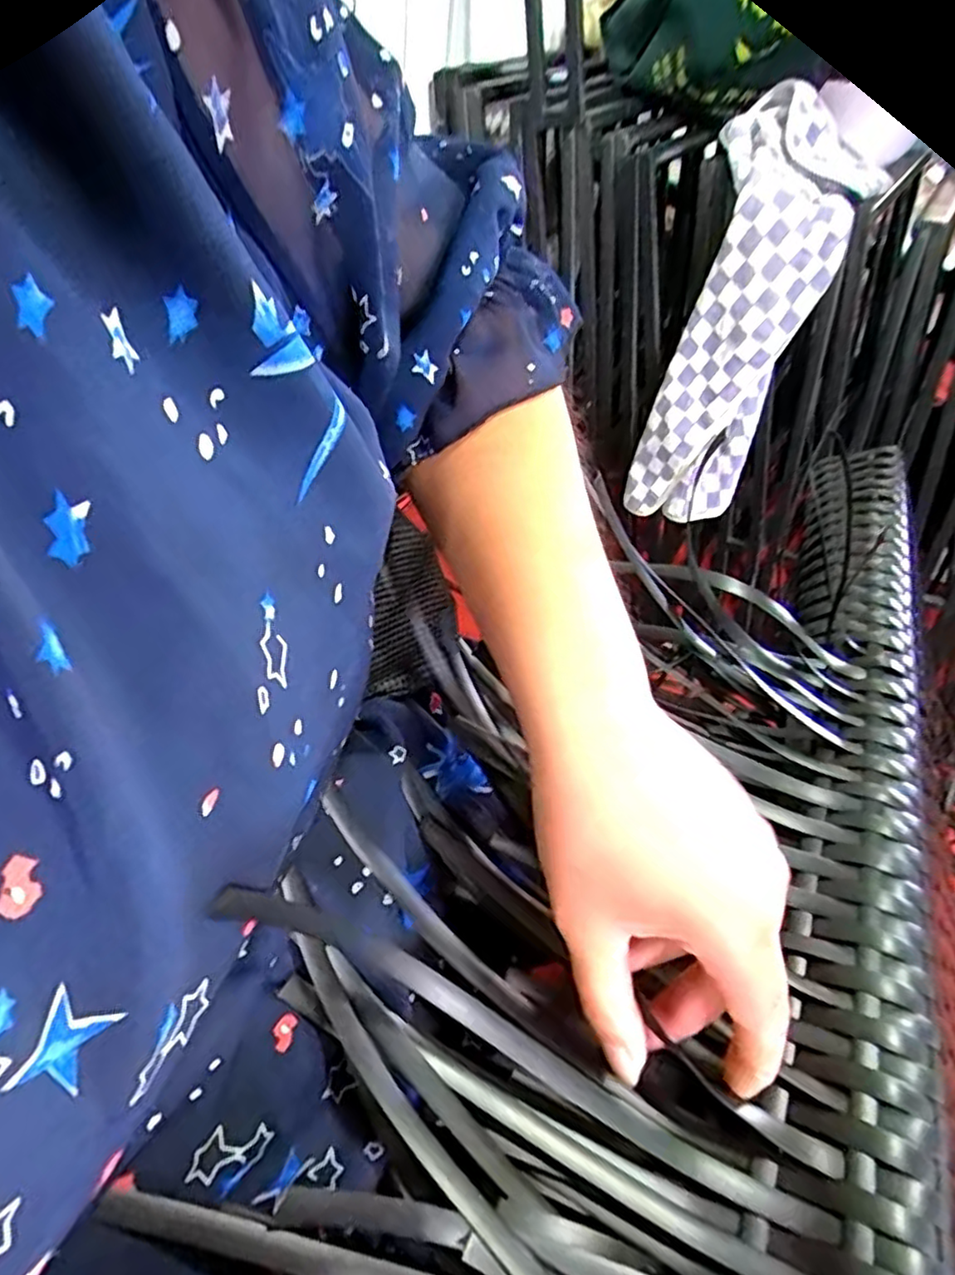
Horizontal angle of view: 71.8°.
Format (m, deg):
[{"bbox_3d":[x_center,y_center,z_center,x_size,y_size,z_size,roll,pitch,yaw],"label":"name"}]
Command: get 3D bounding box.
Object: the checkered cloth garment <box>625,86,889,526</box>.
[{"bbox_3d":[0.299,-0.362,0.748,0.127,0.456,0.182,16,23,7],"label":"checkered cloth garment"}]

